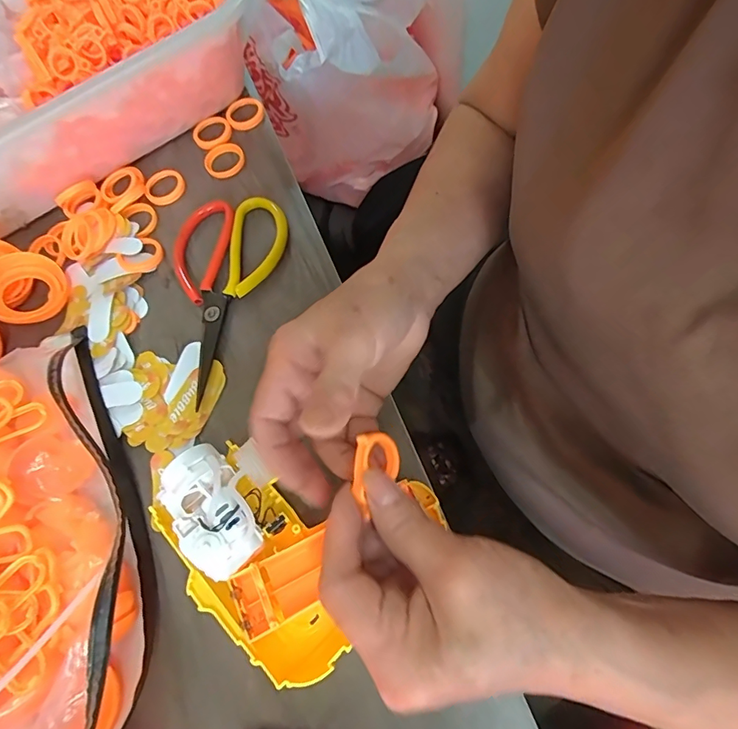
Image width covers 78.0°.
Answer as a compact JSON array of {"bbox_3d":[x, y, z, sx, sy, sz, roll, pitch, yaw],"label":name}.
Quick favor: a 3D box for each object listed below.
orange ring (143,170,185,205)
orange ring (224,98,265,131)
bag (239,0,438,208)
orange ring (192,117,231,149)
[{"bbox_3d":[-0.181,-0.159,0.403,0.033,0.011,0.033,-3,67,6],"label":"orange ring"},{"bbox_3d":[-0.116,-0.235,0.426,0.036,0.010,0.036,-3,67,6],"label":"orange ring"},{"bbox_3d":[-0.025,-0.379,0.584,0.161,0.311,0.260,33,75,18],"label":"bag"},{"bbox_3d":[-0.145,-0.214,0.419,0.034,0.005,0.036,-3,67,6],"label":"orange ring"}]

